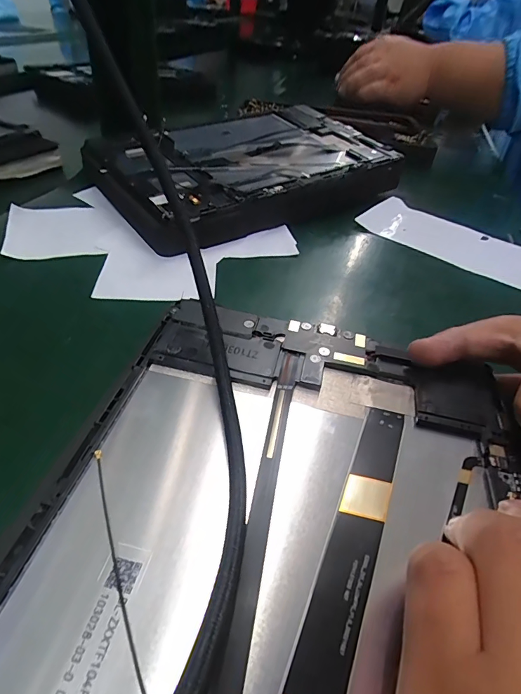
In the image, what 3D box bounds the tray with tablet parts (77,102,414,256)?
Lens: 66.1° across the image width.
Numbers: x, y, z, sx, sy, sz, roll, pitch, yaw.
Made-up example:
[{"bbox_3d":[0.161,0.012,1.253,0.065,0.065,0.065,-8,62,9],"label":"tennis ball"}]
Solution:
[{"bbox_3d":[-0.006,-0.155,0.350,0.257,0.046,0.163,-20,51,-29],"label":"tray with tablet parts"}]

